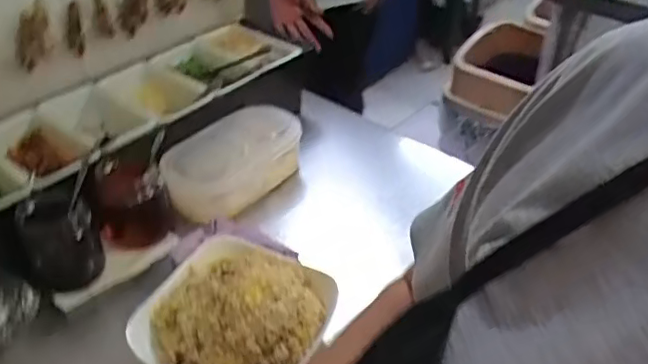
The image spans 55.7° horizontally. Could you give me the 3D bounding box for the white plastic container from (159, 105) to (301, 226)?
[{"bbox_3d":[-0.099,-0.020,0.675,0.168,0.063,0.087,-30,47,-33],"label":"white plastic container"}]

